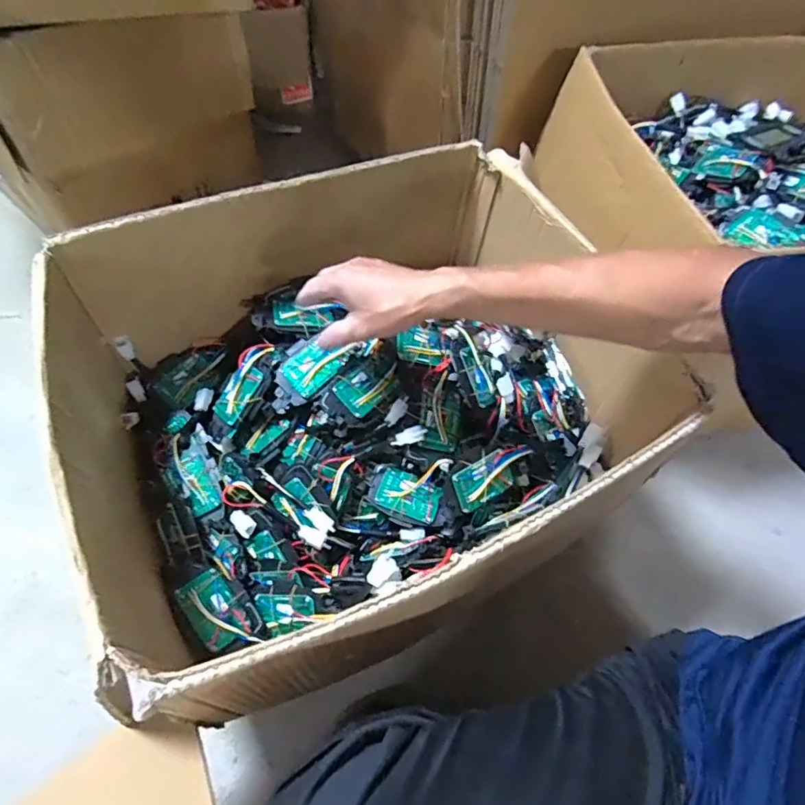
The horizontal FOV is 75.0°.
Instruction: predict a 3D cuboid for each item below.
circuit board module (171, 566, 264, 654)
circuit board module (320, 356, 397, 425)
[{"bbox_3d":[-0.196,0.222,0.563,0.066,0.016,0.084,-24,68,-44],"label":"circuit board module"},{"bbox_3d":[-0.052,-0.016,0.646,0.060,0.019,0.090,36,63,17],"label":"circuit board module"}]

